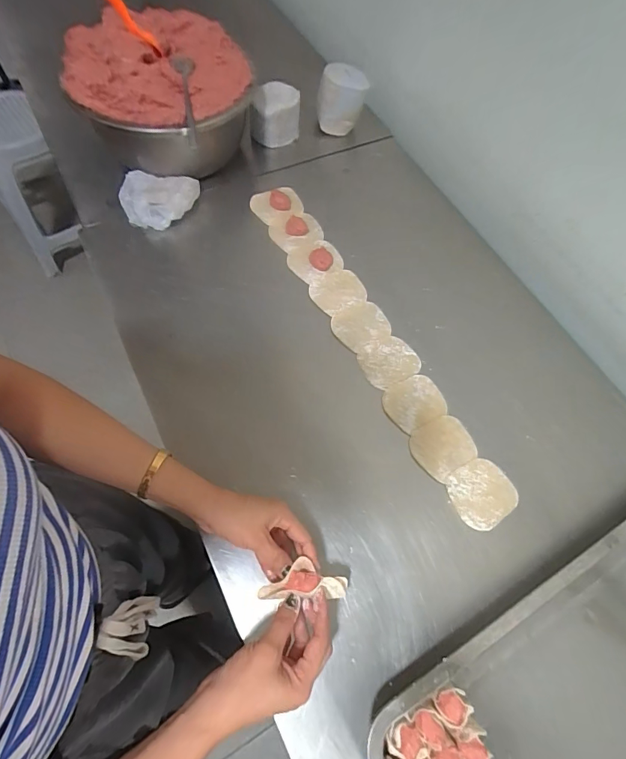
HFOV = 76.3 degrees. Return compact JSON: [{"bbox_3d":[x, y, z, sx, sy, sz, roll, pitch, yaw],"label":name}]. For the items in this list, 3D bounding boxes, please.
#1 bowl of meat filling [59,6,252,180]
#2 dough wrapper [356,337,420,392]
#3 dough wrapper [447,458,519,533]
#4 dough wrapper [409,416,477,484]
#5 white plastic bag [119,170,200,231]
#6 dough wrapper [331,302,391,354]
[{"bbox_3d":[-0.237,-0.456,0.640,0.262,0.148,0.249,2,65,-4],"label":"bowl of meat filling"},{"bbox_3d":[0.109,-0.025,0.574,0.080,0.007,0.068,-27,70,-16],"label":"dough wrapper"},{"bbox_3d":[0.213,0.143,0.503,0.084,0.004,0.074,-27,70,-17],"label":"dough wrapper"},{"bbox_3d":[0.172,0.087,0.527,0.086,0.004,0.071,-31,76,-20],"label":"dough wrapper"},{"bbox_3d":[-0.253,-0.289,0.645,0.127,0.039,0.100,4,65,-2],"label":"white plastic bag"},{"bbox_3d":[0.071,-0.082,0.596,0.081,0.005,0.070,-28,71,-15],"label":"dough wrapper"}]

